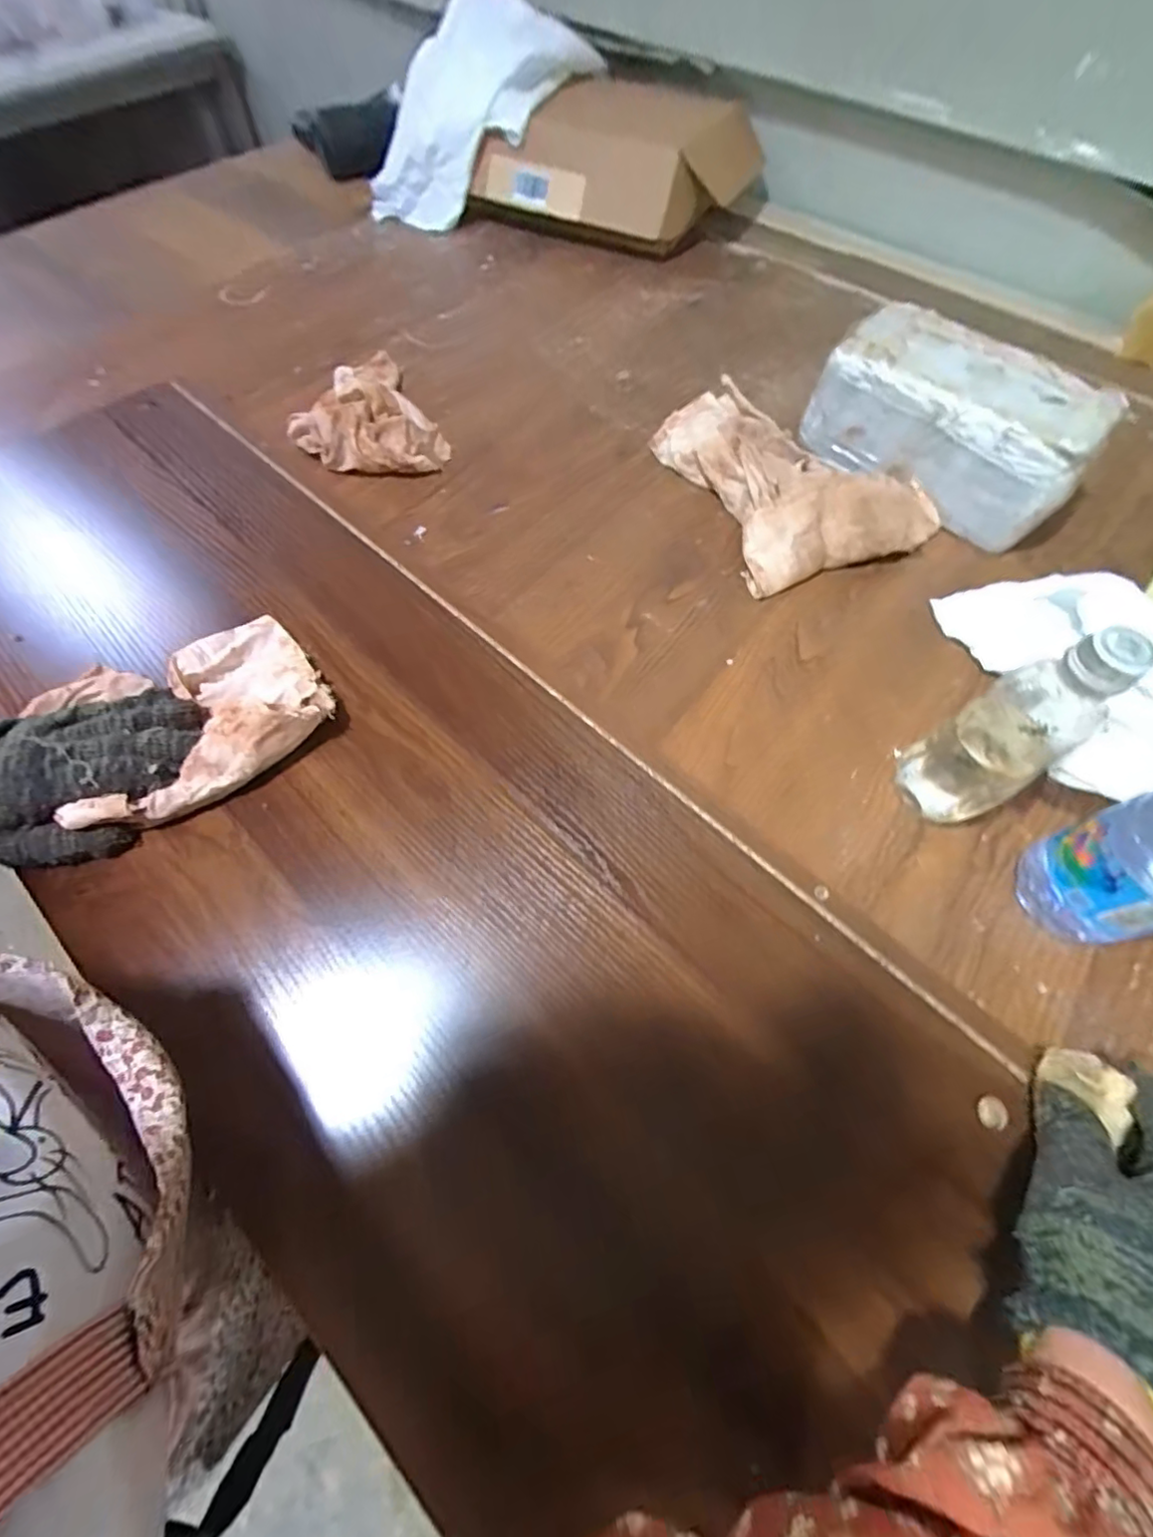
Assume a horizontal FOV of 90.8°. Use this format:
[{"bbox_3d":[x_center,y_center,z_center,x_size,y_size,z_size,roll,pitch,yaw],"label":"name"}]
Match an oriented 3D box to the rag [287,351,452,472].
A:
[{"bbox_3d":[-0.205,-0.342,0.560,0.152,0.062,0.095,14,64,5],"label":"rag"}]

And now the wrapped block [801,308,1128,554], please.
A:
[{"bbox_3d":[0.346,-0.327,0.540,0.241,0.110,0.143,33,67,14],"label":"wrapped block"}]

